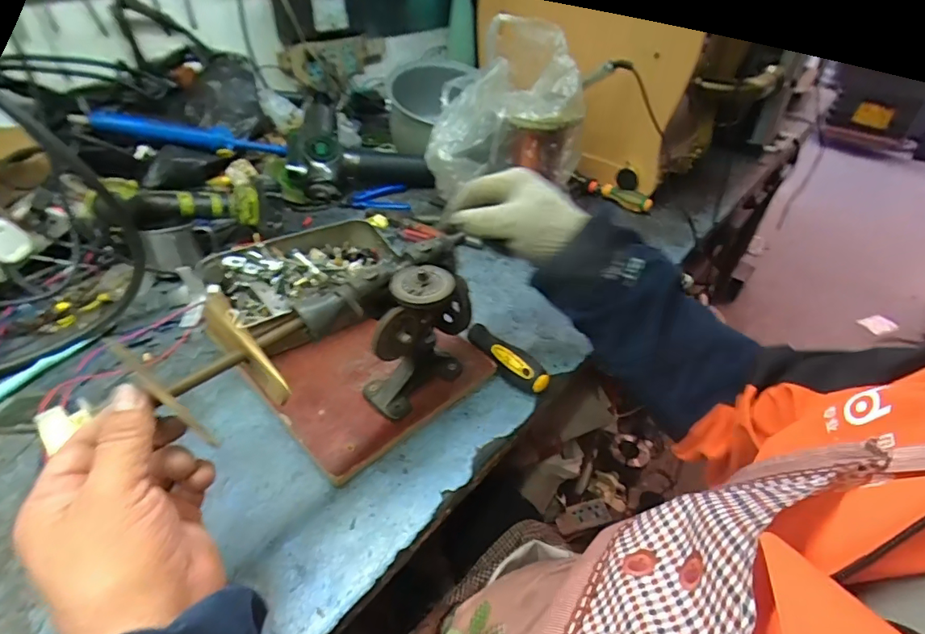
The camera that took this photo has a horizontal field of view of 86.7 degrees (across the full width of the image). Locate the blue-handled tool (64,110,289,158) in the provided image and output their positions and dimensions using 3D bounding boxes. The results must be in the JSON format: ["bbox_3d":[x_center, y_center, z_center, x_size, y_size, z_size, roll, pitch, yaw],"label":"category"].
[{"bbox_3d":[-0.404,-0.268,0.723,0.262,0.032,0.036,-1,38,-34],"label":"blue-handled tool"}]

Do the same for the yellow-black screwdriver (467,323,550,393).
[{"bbox_3d":[0.046,0.043,0.520,0.022,0.032,0.110,-26,49,-29],"label":"yellow-black screwdriver"}]

